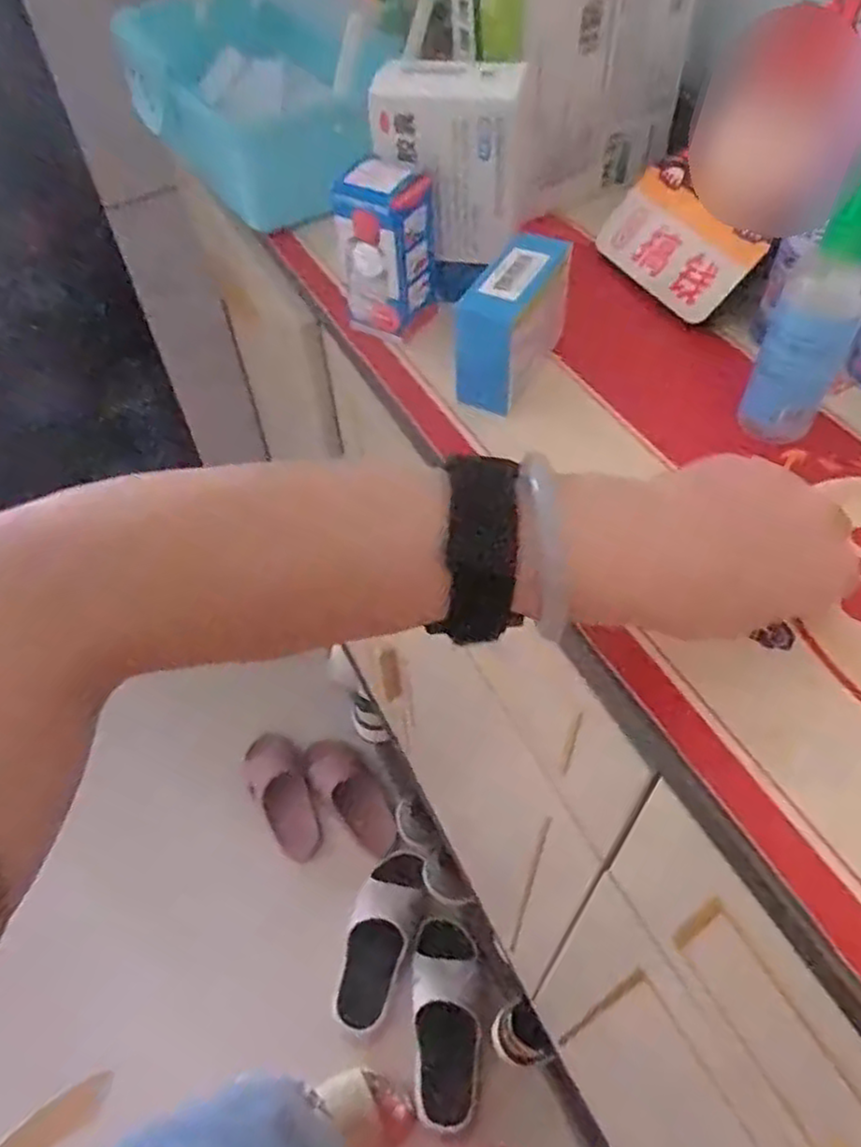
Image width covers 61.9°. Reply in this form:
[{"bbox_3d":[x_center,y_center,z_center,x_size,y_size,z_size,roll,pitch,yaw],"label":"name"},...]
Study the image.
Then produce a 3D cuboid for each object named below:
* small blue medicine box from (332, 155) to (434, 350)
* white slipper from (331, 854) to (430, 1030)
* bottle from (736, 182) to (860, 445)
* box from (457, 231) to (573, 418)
[{"bbox_3d":[-0.027,-0.198,0.441,0.044,0.096,0.044,21,56,19],"label":"small blue medicine box"},{"bbox_3d":[-0.082,0.593,1.168,0.105,0.052,0.261,9,53,11],"label":"white slipper"},{"bbox_3d":[0.189,-0.125,0.351,0.038,0.136,0.036,22,57,19],"label":"bottle"},{"bbox_3d":[0.051,-0.149,0.419,0.035,0.065,0.095,20,56,18],"label":"box"}]

